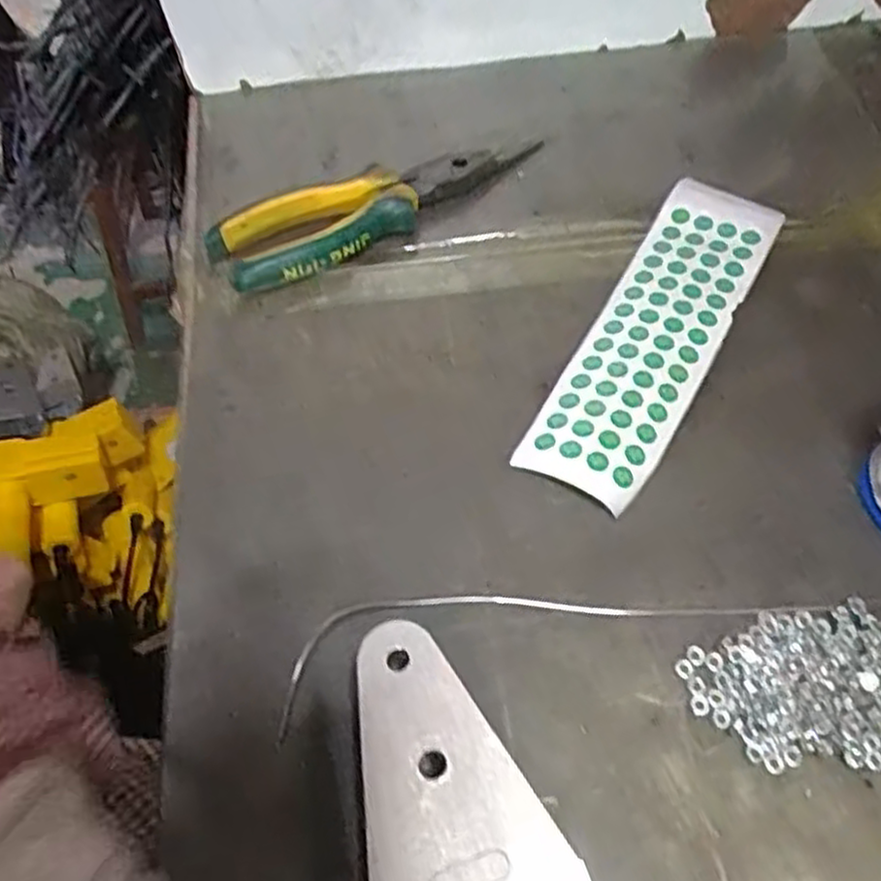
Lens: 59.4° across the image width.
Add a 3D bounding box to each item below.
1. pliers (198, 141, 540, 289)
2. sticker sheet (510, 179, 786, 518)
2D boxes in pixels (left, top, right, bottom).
[{"bbox_3d":[-0.030,-0.128,0.428,0.190,0.025,0.047,-22,61,-12],"label":"pliers"},{"bbox_3d":[0.111,-0.058,0.389,0.059,0.010,0.207,27,63,16],"label":"sticker sheet"}]

